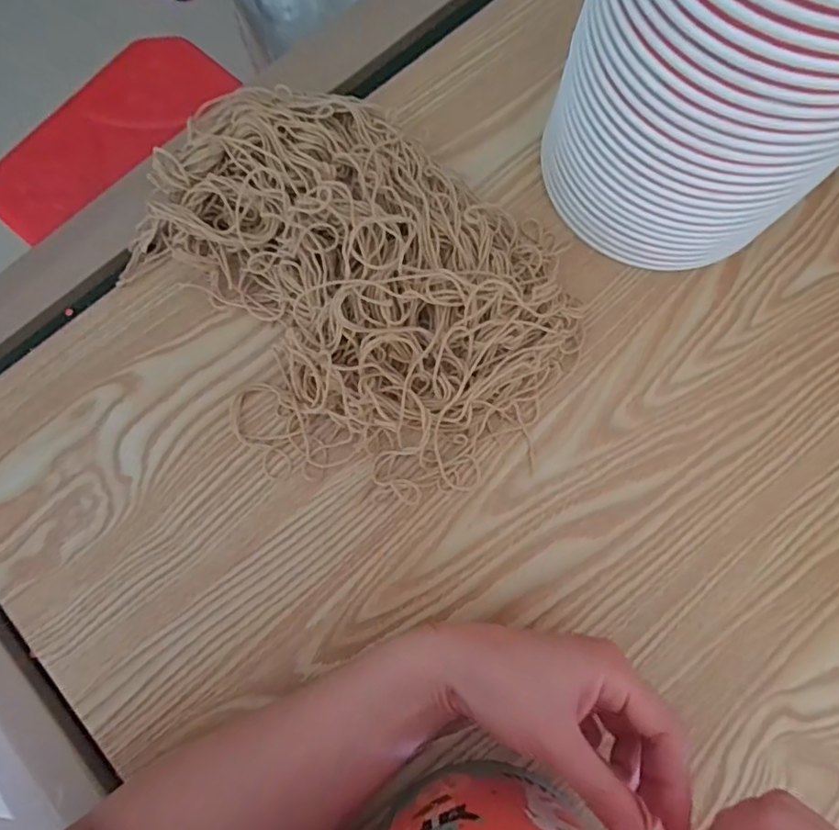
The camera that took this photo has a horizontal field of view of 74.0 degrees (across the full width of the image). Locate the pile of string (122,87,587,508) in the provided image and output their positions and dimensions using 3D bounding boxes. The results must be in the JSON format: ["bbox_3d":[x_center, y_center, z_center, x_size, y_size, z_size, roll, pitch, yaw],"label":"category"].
[{"bbox_3d":[-0.044,-0.076,0.341,0.276,0.058,0.207,28,81,6],"label":"pile of string"}]

